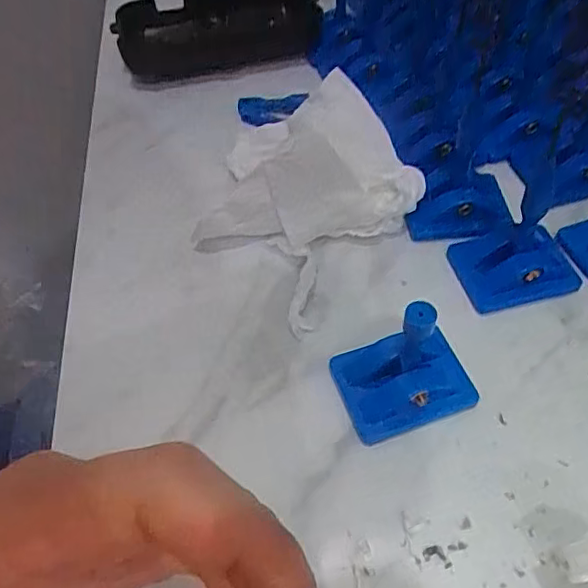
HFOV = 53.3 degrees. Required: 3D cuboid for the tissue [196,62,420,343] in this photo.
[{"bbox_3d":[-0.001,-0.047,0.249,0.090,0.042,0.088,36,62,24],"label":"tissue"}]

